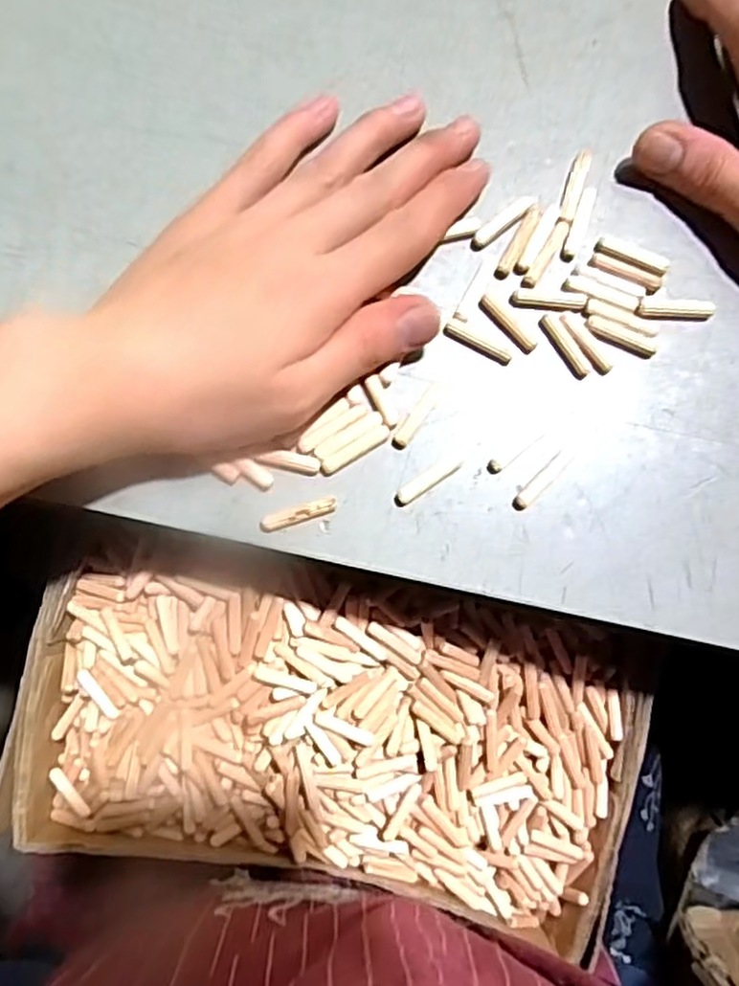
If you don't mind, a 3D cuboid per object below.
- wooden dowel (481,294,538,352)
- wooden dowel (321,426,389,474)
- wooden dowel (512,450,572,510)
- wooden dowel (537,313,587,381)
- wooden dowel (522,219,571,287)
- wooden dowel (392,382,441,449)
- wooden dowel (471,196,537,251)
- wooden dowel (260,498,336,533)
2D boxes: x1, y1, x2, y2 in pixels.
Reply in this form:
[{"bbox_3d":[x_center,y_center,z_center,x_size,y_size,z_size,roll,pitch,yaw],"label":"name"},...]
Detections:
[{"bbox_3d":[0.055,-0.067,0.274,0.006,0.004,0.029,-43,89,-4],"label":"wooden dowel"},{"bbox_3d":[-0.005,-0.017,0.268,0.030,0.004,0.006,-32,85,-3],"label":"wooden dowel"},{"bbox_3d":[0.068,-0.005,0.268,0.007,0.004,0.030,44,86,4],"label":"wooden dowel"},{"bbox_3d":[0.077,-0.058,0.274,0.005,0.004,0.029,-35,88,-4],"label":"wooden dowel"},{"bbox_3d":[0.071,-0.097,0.277,0.007,0.004,0.031,30,85,3],"label":"wooden dowel"},{"bbox_3d":[0.018,-0.030,0.270,0.006,0.004,0.030,33,85,3],"label":"wooden dowel"},{"bbox_3d":[0.054,-0.110,0.279,0.032,0.004,0.006,-38,88,-4],"label":"wooden dowel"},{"bbox_3d":[-0.027,0.009,0.266,0.029,0.004,0.006,-17,85,-2],"label":"wooden dowel"}]

